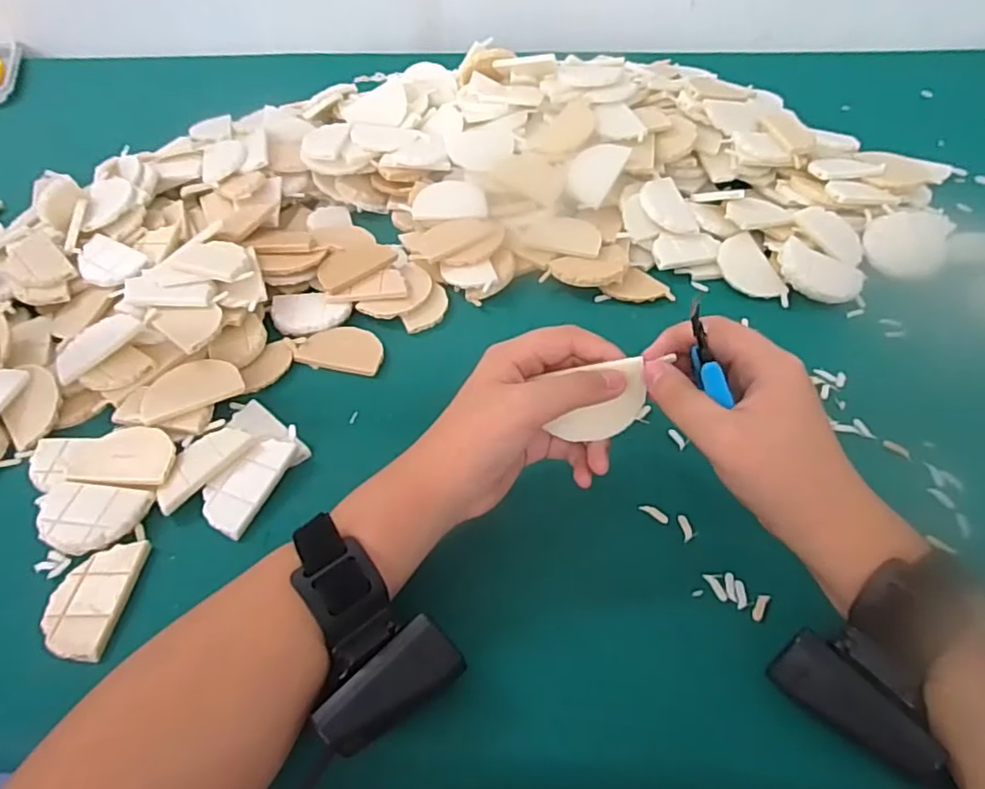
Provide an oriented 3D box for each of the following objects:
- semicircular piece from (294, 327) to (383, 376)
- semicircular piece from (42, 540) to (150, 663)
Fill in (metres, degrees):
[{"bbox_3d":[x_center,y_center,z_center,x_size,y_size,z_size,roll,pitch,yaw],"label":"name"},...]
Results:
[{"bbox_3d":[-0.117,-0.036,0.482,0.064,0.007,0.046,11,50,12],"label":"semicircular piece"},{"bbox_3d":[-0.229,0.115,0.346,0.041,0.007,0.068,-1,48,1],"label":"semicircular piece"}]

